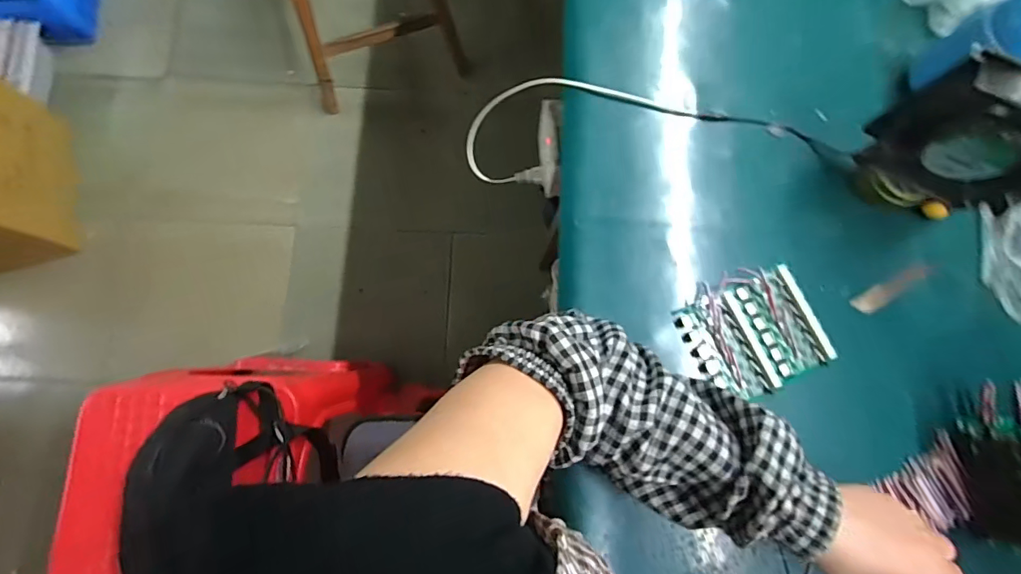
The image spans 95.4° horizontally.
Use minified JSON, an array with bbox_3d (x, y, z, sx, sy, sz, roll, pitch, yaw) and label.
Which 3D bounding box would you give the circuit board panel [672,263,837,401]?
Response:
[{"bbox_3d":[0.231,0.042,0.444,0.119,0.017,0.111,-25,80,-6],"label":"circuit board panel"}]

